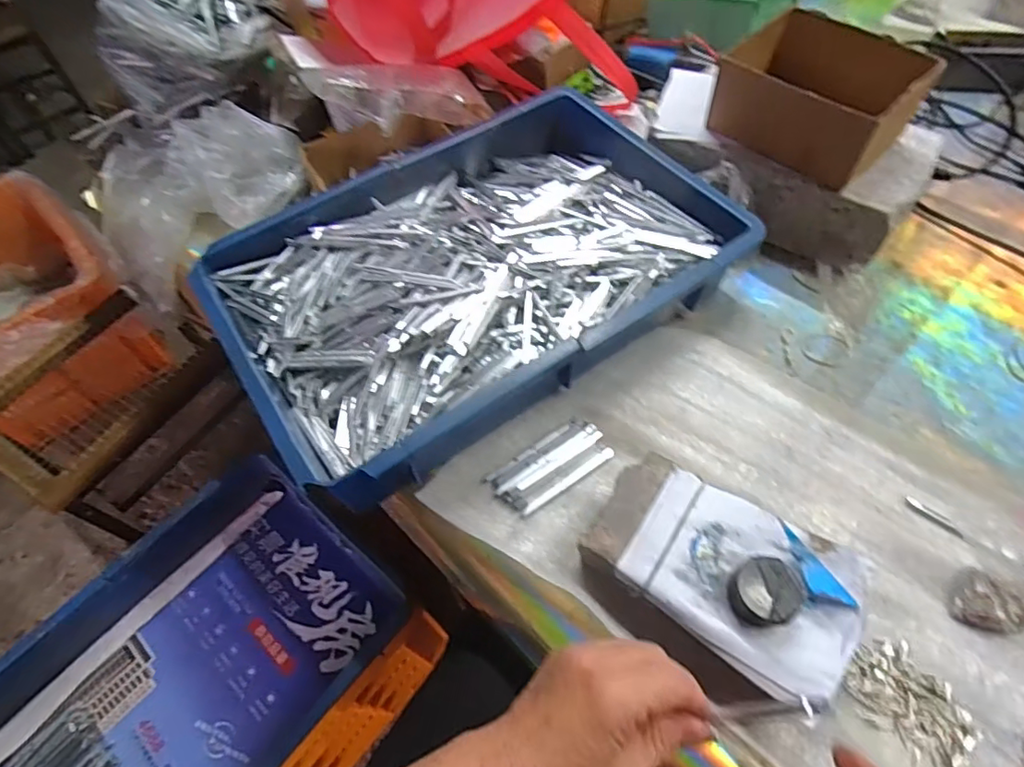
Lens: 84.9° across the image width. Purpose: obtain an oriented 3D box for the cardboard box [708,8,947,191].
[{"bbox_3d":[0.276,-0.263,0.513,0.162,0.080,0.101,37,66,24],"label":"cardboard box"}]

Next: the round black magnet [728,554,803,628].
[{"bbox_3d":[0.154,0.127,0.343,0.040,0.020,0.036,-29,60,-15],"label":"round black magnet"}]

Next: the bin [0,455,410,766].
[{"bbox_3d":[-0.352,0.323,0.600,0.281,0.090,0.429,31,64,21],"label":"bin"}]

